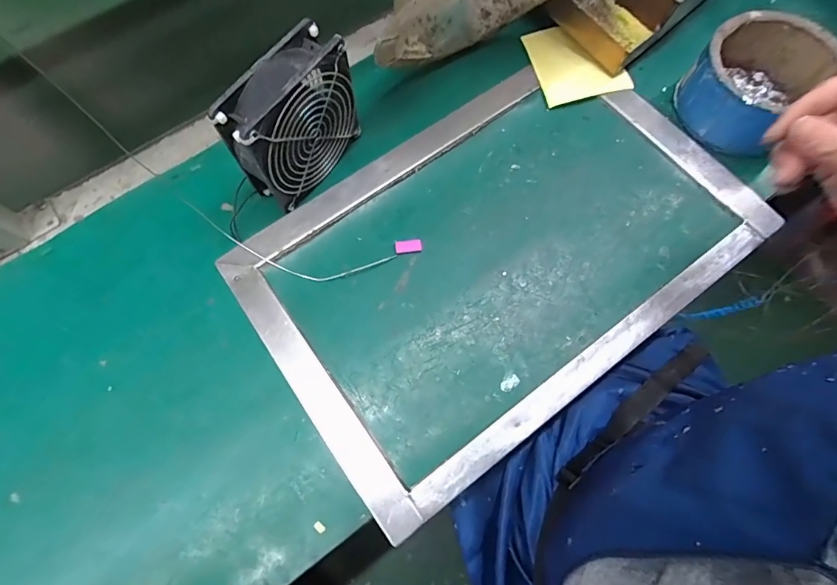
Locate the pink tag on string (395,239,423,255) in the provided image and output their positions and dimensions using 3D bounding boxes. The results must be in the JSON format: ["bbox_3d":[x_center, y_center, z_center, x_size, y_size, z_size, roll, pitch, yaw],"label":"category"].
[{"bbox_3d":[-0.010,-0.044,0.402,0.025,0.004,0.015,-4,70,0],"label":"pink tag on string"}]

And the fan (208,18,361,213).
[{"bbox_3d":[-0.106,-0.144,0.375,0.044,0.122,0.122,31,74,12],"label":"fan"}]

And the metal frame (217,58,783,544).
[{"bbox_3d":[0.068,-0.056,0.400,0.451,0.012,0.312,-35,73,-11],"label":"metal frame"}]

